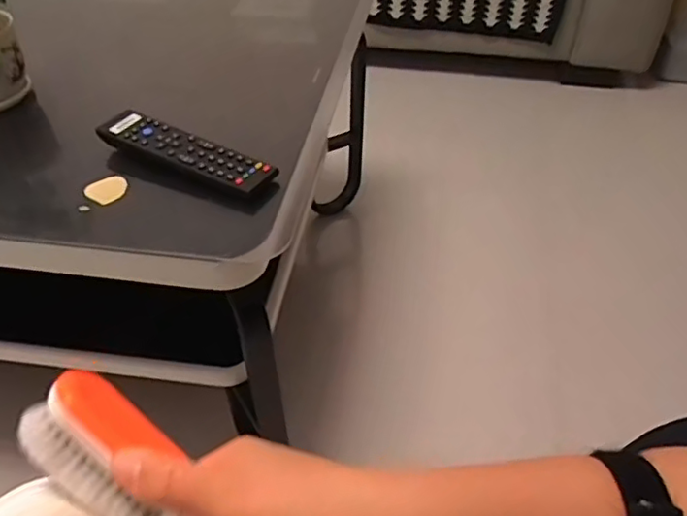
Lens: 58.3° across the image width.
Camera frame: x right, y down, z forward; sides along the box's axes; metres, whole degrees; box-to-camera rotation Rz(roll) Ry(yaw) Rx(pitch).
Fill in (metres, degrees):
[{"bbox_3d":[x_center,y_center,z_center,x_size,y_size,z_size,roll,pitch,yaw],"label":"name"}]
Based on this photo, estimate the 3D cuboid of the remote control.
[{"bbox_3d":[-0.157,-0.107,0.608,0.187,0.017,0.049,21,47,21],"label":"remote control"}]

